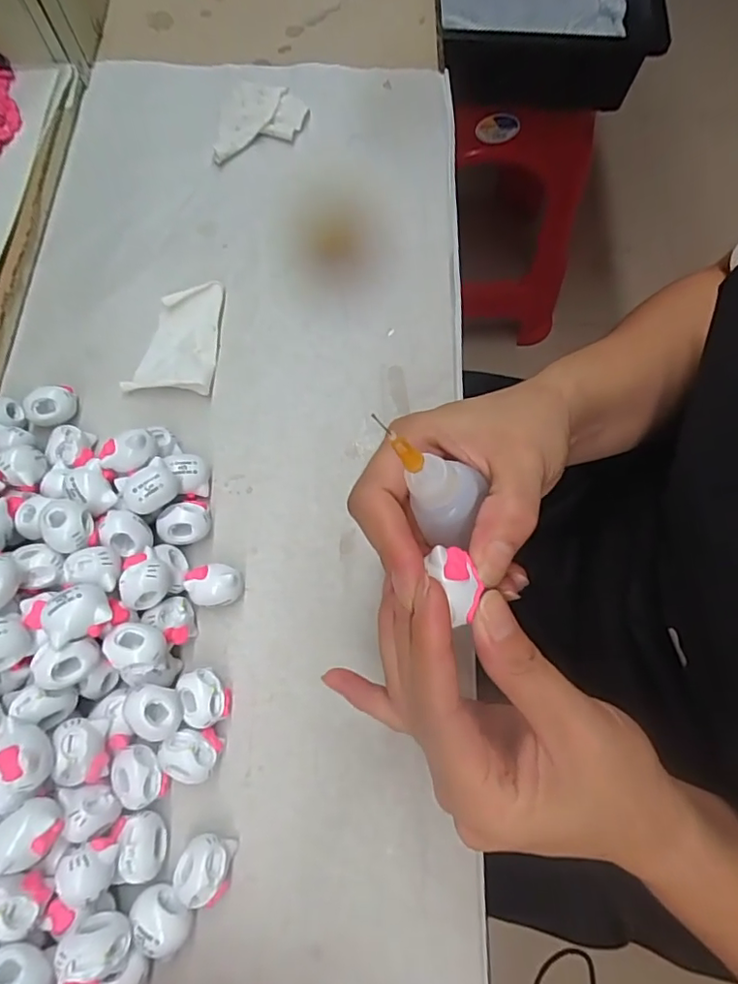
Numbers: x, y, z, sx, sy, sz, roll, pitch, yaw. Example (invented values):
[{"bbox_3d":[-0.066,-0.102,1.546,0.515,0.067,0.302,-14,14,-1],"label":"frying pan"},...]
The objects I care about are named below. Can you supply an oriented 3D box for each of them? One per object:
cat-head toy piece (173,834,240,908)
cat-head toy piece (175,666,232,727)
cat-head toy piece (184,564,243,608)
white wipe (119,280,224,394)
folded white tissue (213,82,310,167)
[{"bbox_3d":[-0.069,0.159,0.232,0.021,0.018,0.025,4,71,2],"label":"cat-head toy piece"},{"bbox_3d":[-0.075,0.095,0.253,0.019,0.019,0.025,-19,72,-6],"label":"cat-head toy piece"},{"bbox_3d":[-0.075,0.045,0.269,0.026,0.021,0.021,-7,71,-2],"label":"cat-head toy piece"},{"bbox_3d":[-0.112,-0.091,0.319,0.046,0.017,0.068,4,71,2],"label":"white wipe"},{"bbox_3d":[-0.073,-0.249,0.371,0.057,0.006,0.060,6,82,-5],"label":"folded white tissue"}]

